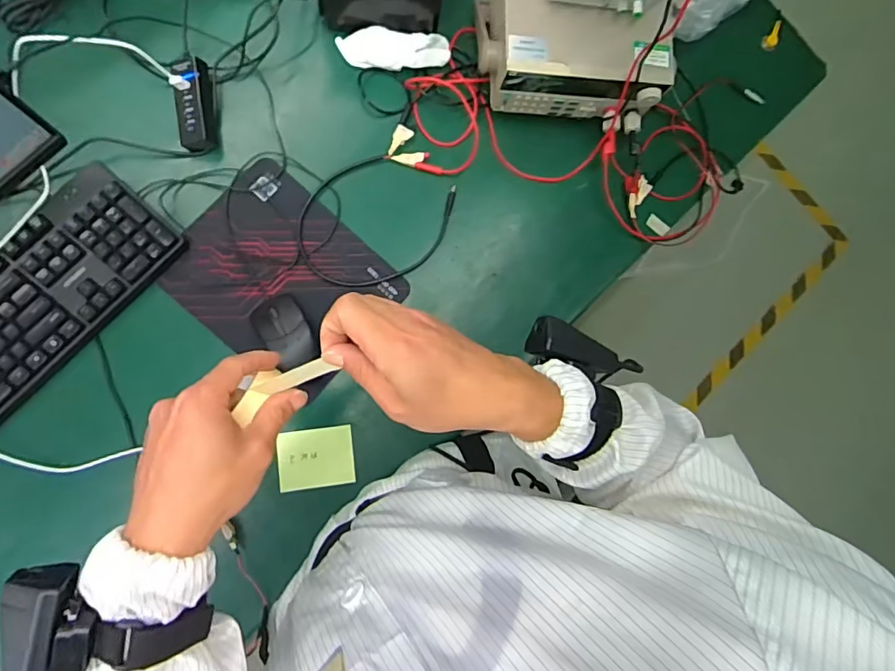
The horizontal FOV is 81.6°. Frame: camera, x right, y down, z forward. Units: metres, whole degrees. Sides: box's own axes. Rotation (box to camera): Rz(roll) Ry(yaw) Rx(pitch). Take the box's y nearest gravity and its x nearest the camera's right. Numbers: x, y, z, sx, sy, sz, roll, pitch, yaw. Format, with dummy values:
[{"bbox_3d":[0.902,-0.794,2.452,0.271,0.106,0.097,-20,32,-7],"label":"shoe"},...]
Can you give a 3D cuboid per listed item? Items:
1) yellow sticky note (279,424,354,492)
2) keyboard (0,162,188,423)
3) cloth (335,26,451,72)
[{"bbox_3d":[-0.163,0.152,0.643,0.091,0.005,0.072,-7,86,-9],"label":"yellow sticky note"},{"bbox_3d":[-0.501,0.002,0.580,0.135,0.046,0.433,42,81,-3],"label":"keyboard"},{"bbox_3d":[-0.072,-0.391,0.708,0.150,0.031,0.054,1,85,-8],"label":"cloth"}]

